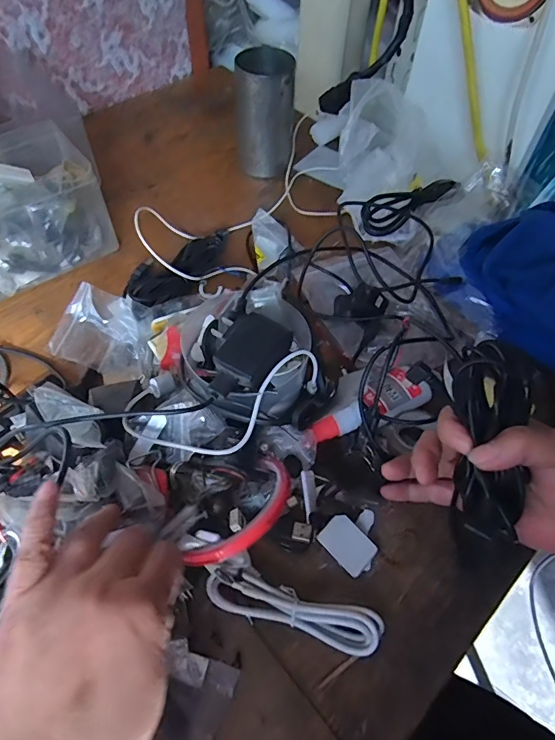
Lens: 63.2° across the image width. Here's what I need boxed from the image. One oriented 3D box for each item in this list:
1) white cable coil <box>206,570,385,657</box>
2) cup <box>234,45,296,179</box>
[{"bbox_3d":[0.009,0.150,0.282,0.109,0.014,0.024,13,57,8],"label":"white cable coil"},{"bbox_3d":[-0.014,-0.288,0.513,0.063,0.112,0.057,0,56,-2],"label":"cup"}]

